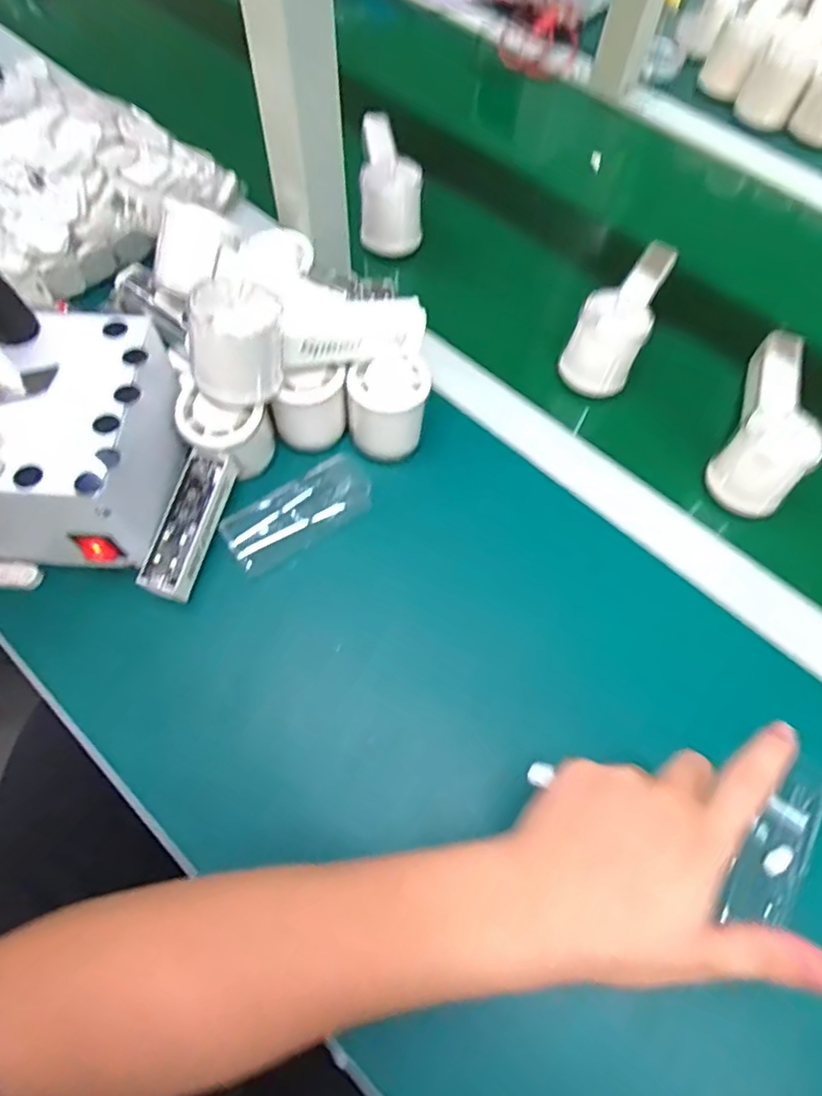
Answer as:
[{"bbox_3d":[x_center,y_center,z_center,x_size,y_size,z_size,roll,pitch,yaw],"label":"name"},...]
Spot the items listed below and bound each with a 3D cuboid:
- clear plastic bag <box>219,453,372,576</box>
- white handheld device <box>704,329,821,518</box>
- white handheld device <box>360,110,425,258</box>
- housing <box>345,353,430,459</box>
[{"bbox_3d":[-0.078,-0.024,0.424,0.104,0.023,0.041,-31,70,-16],"label":"clear plastic bag"},{"bbox_3d":[0.275,-0.103,0.457,0.057,0.056,0.151,25,66,9],"label":"white handheld device"},{"bbox_3d":[-0.022,-0.350,0.565,0.056,0.059,0.163,-3,65,-4],"label":"white handheld device"},{"bbox_3d":[-0.015,-0.099,0.430,0.055,0.053,0.048,-6,65,-5],"label":"housing"}]

